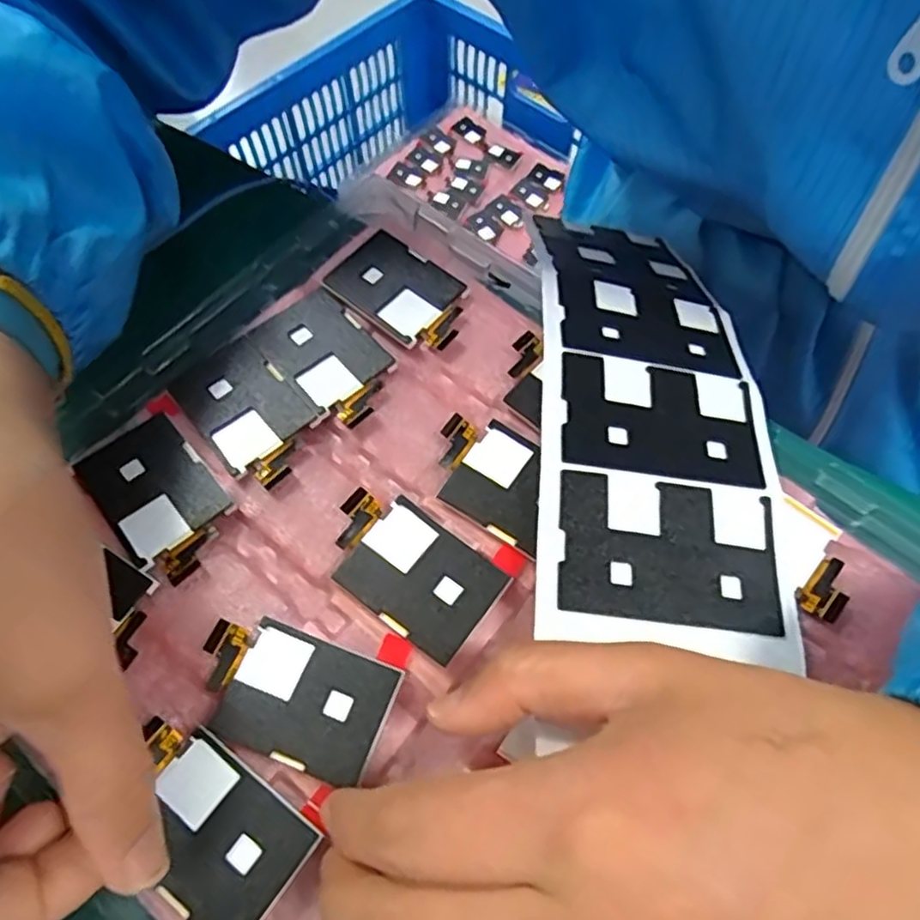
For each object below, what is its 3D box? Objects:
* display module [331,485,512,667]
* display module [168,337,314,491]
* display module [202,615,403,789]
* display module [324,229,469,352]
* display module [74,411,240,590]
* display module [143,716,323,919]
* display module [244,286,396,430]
[{"bbox_3d":[-0.017,0.035,0.221,0.058,0.005,0.035,35,67,17],"label":"display module"},{"bbox_3d":[-0.075,-0.017,0.245,0.035,0.005,0.056,-38,69,-18],"label":"display module"},{"bbox_3d":[-0.050,0.069,0.203,0.057,0.004,0.035,19,64,9],"label":"display module"},{"bbox_3d":[-0.022,-0.065,0.269,0.056,0.007,0.035,36,68,17],"label":"display module"},{"bbox_3d":[-0.101,0.013,0.231,0.035,0.007,0.057,-39,69,-19],"label":"display module"},{"bbox_3d":[-0.070,0.098,0.186,0.056,0.004,0.035,33,67,16],"label":"display module"},{"bbox_3d":[-0.049,-0.038,0.256,0.035,0.006,0.056,-38,69,-18],"label":"display module"}]

